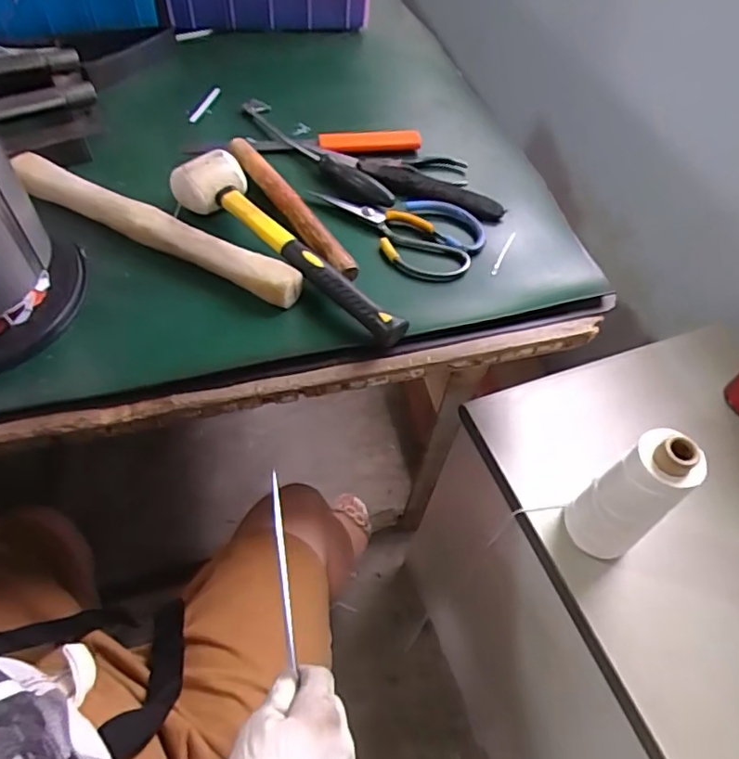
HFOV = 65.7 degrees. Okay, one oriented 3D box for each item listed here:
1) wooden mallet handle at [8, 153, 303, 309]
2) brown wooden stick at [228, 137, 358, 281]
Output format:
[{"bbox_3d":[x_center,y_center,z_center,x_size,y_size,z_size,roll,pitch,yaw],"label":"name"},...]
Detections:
[{"bbox_3d":[-0.212,-0.148,0.553,0.324,0.024,0.033,25,56,11],"label":"wooden mallet handle"},{"bbox_3d":[-0.085,-0.186,0.591,0.029,0.020,0.240,-27,62,-22],"label":"brown wooden stick"}]

